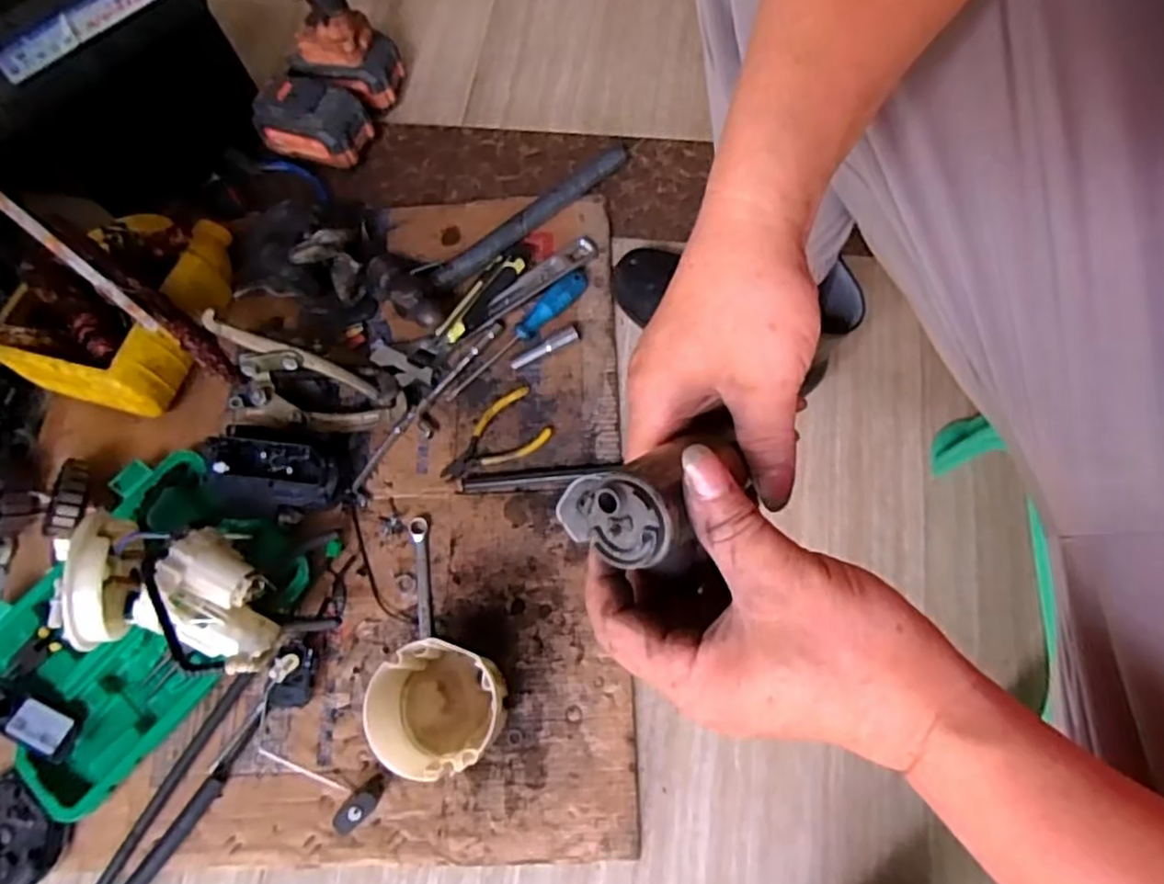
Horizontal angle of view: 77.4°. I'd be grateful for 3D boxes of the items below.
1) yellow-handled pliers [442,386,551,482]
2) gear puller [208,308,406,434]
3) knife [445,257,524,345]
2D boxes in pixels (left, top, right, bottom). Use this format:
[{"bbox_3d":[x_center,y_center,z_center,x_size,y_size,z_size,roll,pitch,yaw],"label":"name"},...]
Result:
[{"bbox_3d":[-0.090,0.000,0.748,0.124,0.007,0.071,-38,71,-12],"label":"yellow-handled pliers"},{"bbox_3d":[-0.282,-0.056,0.733,0.193,0.092,0.072,11,69,7],"label":"gear puller"},{"bbox_3d":[-0.107,-0.155,0.793,0.022,0.023,0.121,34,73,15],"label":"knife"}]

